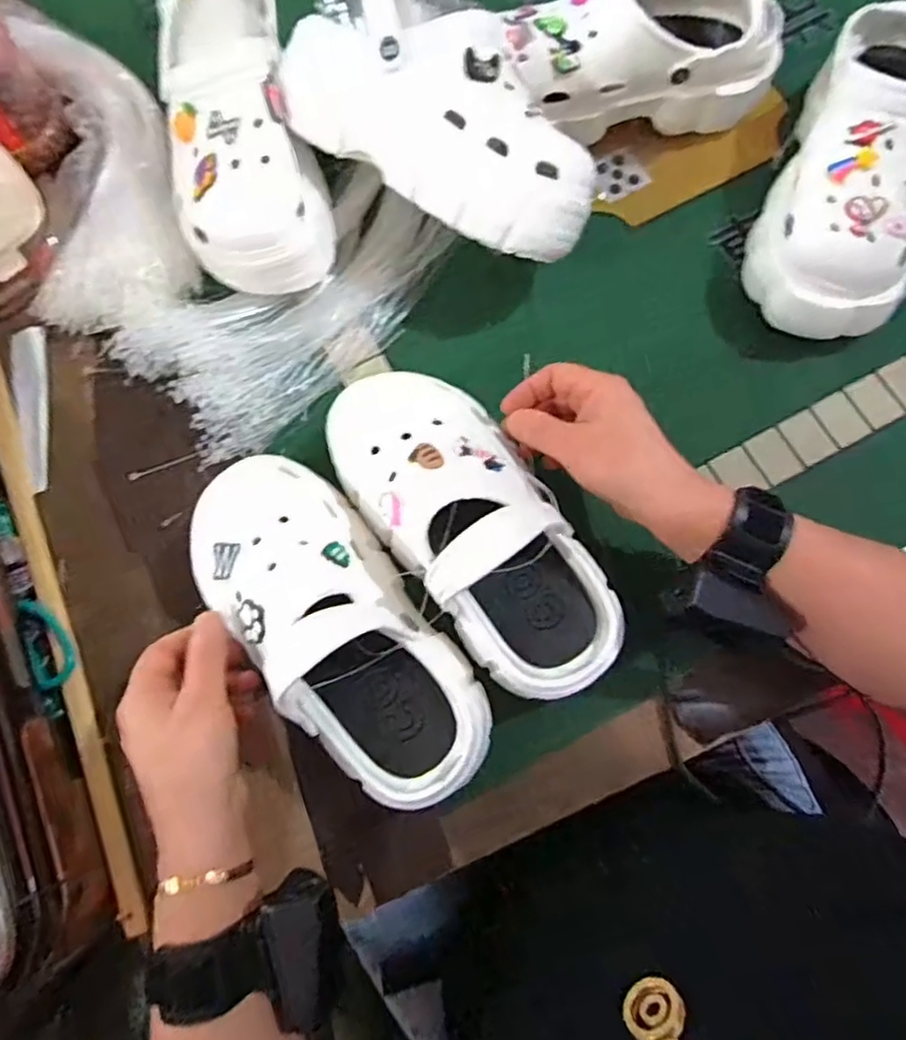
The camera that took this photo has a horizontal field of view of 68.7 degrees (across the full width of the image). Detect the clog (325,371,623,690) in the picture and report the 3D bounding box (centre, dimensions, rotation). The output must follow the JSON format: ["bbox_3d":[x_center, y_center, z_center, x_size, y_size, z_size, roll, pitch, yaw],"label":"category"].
[{"bbox_3d":[0.013,-0.002,0.418,0.101,0.099,0.241,-38,81,-9],"label":"clog"}]

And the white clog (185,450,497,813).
[{"bbox_3d":[-0.076,0.062,0.398,0.105,0.086,0.238,-33,83,-8],"label":"white clog"}]

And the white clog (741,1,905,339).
[{"bbox_3d":[0.314,-0.270,0.502,0.119,0.100,0.257,20,76,5],"label":"white clog"}]

